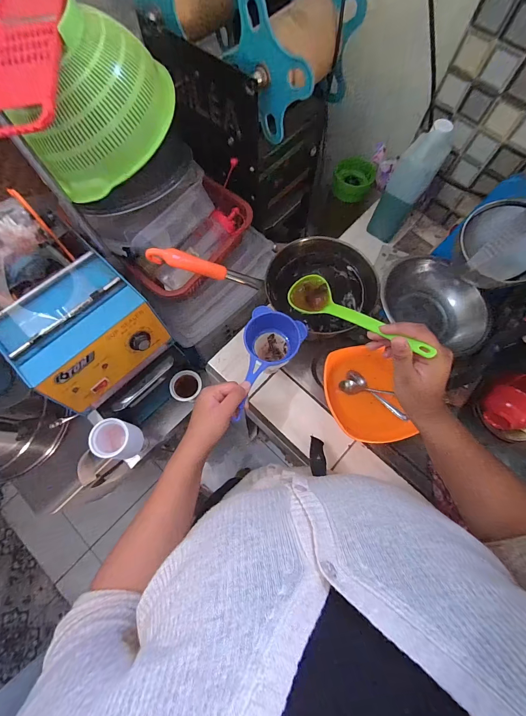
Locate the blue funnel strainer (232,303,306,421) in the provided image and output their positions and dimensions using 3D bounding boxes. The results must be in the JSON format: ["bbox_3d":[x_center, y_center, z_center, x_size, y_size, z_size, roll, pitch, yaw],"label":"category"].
[{"bbox_3d":[-0.009,0.007,0.483,0.086,0.053,0.168,30,72,9],"label":"blue funnel strainer"}]

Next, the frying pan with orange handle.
[{"bbox_3d":[0.010,-0.128,0.519,0.374,0.090,0.153,2,69,-20],"label":"frying pan with orange handle"}]

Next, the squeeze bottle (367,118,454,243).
[{"bbox_3d":[0.281,-0.335,0.599,0.070,0.206,0.071,30,72,9],"label":"squeeze bottle"}]

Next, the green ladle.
[{"bbox_3d":[0.112,-0.058,0.397,0.059,0.035,0.214,-34,40,-12],"label":"green ladle"}]

